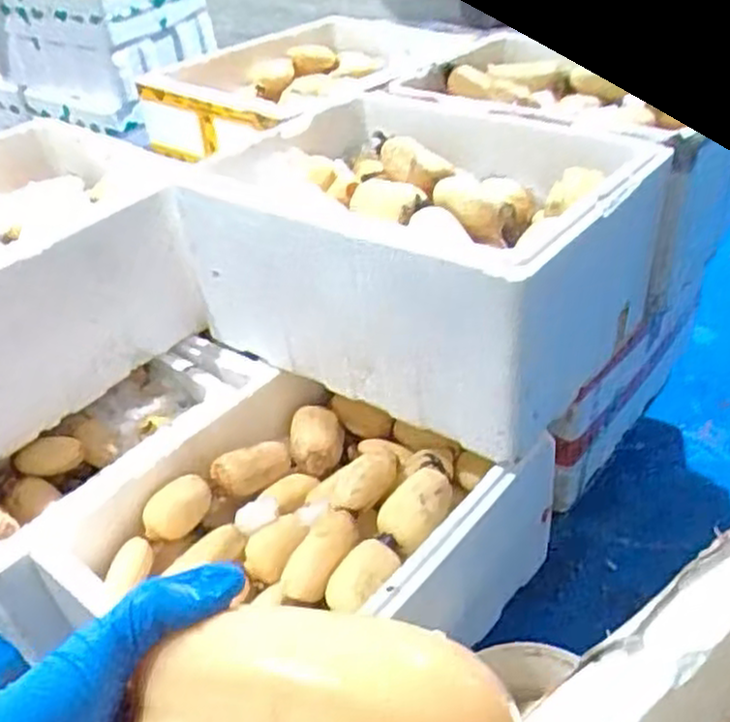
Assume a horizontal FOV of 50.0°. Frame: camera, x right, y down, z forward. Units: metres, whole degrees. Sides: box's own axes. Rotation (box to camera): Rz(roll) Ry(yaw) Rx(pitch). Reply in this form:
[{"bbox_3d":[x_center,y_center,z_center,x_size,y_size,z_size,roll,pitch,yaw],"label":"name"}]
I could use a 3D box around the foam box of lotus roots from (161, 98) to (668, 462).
[{"bbox_3d":[0.066,-0.164,1.218,0.663,0.302,0.441,17,43,26],"label":"foam box of lotus roots"}]

